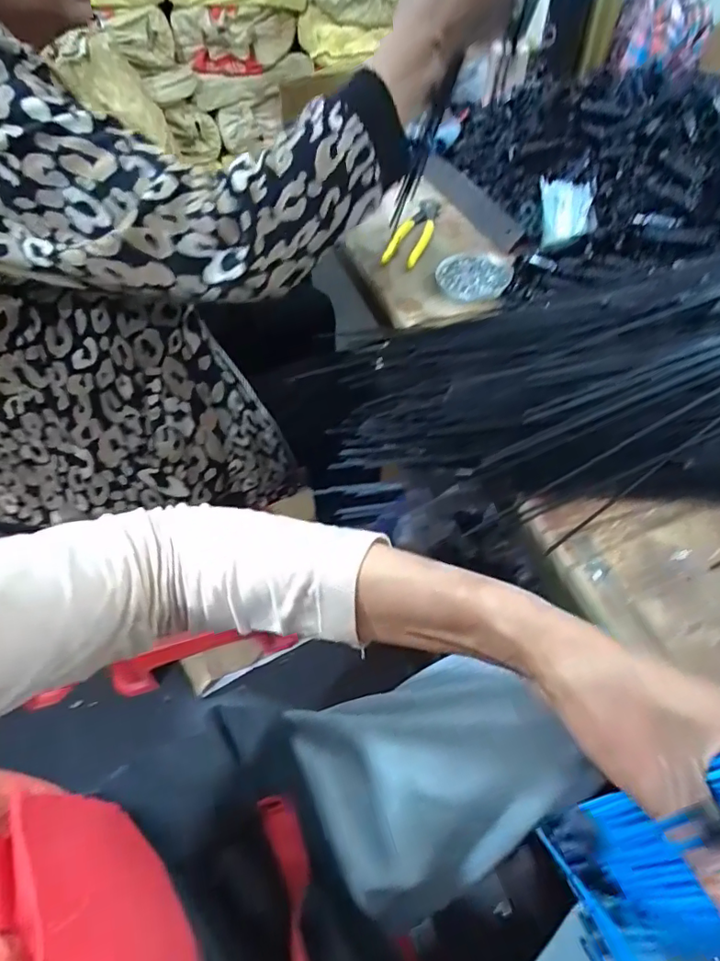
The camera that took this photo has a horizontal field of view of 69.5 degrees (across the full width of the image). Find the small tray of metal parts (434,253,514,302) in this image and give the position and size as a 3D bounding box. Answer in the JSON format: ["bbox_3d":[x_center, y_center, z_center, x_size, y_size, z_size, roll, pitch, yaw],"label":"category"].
[{"bbox_3d":[0.141,-0.254,0.638,0.089,0.021,0.086,-2,52,-2],"label":"small tray of metal parts"}]

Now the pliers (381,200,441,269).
[{"bbox_3d":[0.076,-0.343,0.713,0.044,0.020,0.158,16,54,12],"label":"pliers"}]

